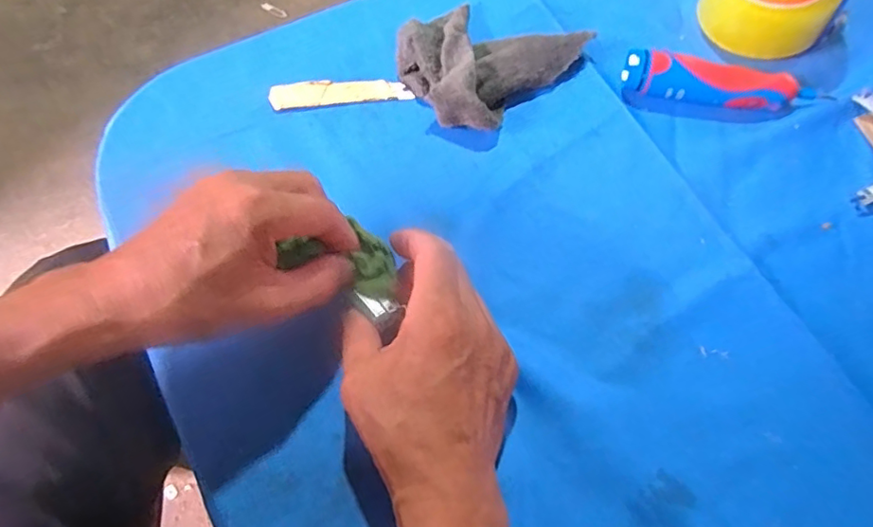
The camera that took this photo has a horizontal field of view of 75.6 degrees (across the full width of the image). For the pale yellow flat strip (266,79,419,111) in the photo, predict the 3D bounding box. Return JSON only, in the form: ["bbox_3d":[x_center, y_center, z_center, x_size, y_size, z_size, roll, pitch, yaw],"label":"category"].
[{"bbox_3d":[-0.076,-0.137,0.448,0.109,0.007,0.023,-7,63,-2],"label":"pale yellow flat strip"}]

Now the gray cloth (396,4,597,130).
[{"bbox_3d":[0.033,-0.168,0.450,0.129,0.032,0.115,-41,69,-17],"label":"gray cloth"}]

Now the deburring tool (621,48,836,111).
[{"bbox_3d":[0.220,-0.137,0.431,0.149,0.031,0.029,8,63,6],"label":"deburring tool"}]

